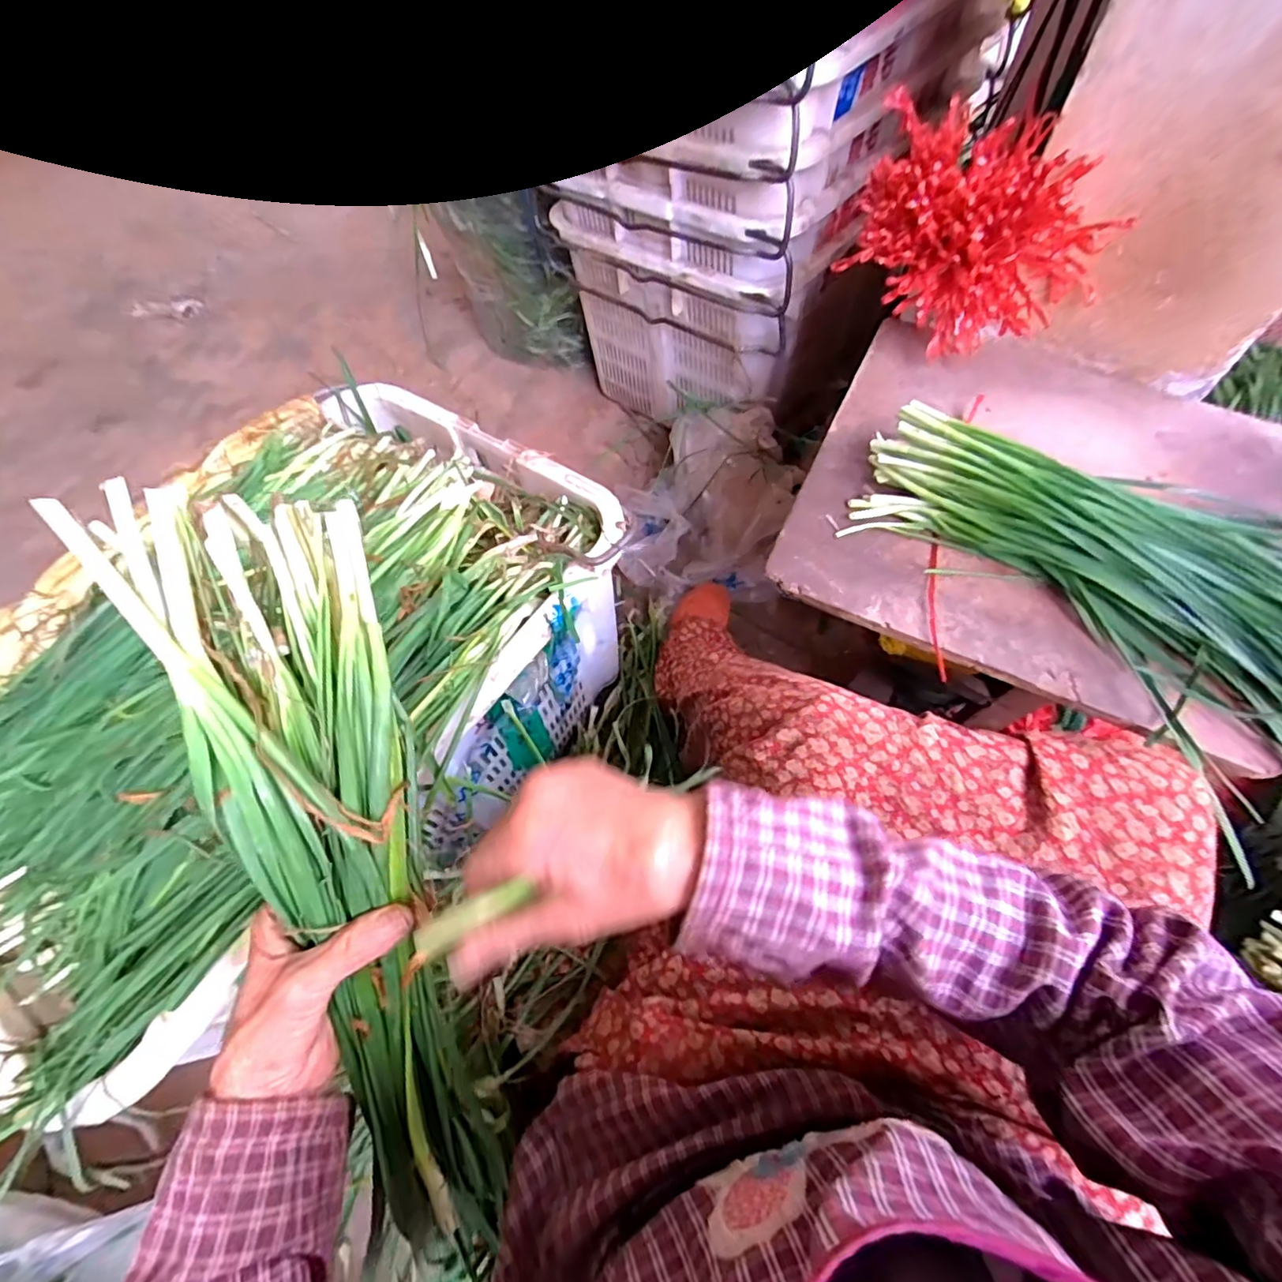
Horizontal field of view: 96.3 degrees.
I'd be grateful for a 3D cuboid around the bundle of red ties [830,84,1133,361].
[{"bbox_3d":[0.373,-0.451,0.643,0.254,0.161,0.158,23,64,16],"label":"bundle of red ties"}]

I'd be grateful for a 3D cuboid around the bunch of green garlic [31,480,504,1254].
[{"bbox_3d":[-0.153,0.139,0.302,0.099,0.045,0.431,-11,103,-3],"label":"bunch of green garlic"}]

